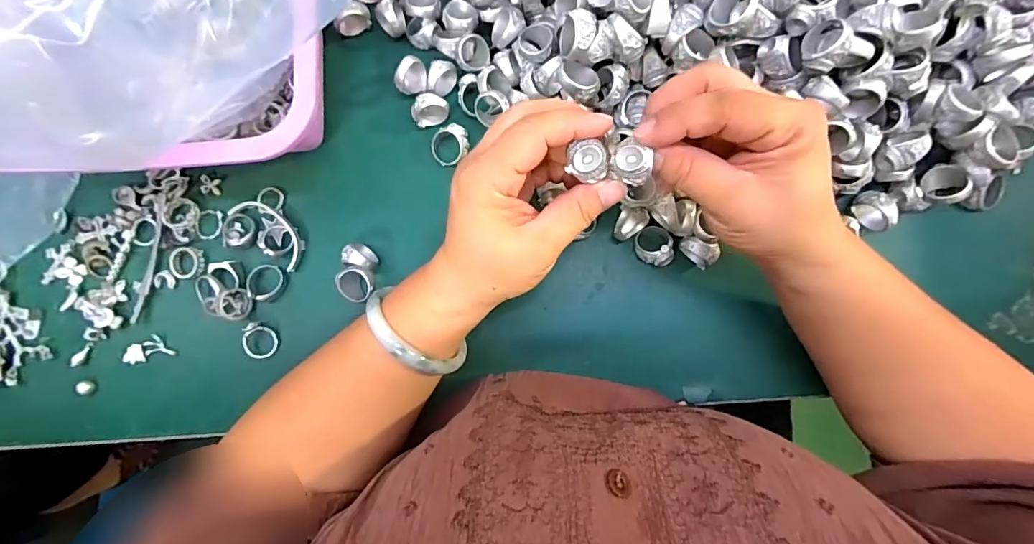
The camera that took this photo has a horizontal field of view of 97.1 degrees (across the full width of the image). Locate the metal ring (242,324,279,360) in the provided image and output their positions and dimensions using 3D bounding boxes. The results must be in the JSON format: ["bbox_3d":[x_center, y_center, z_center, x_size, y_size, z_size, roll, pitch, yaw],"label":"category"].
[{"bbox_3d":[-0.183,0.049,0.323,0.024,0.011,0.024,0,88,2],"label":"metal ring"}]

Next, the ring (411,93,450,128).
[{"bbox_3d":[-0.062,-0.116,0.326,0.026,0.018,0.016,-15,86,1],"label":"ring"}]

